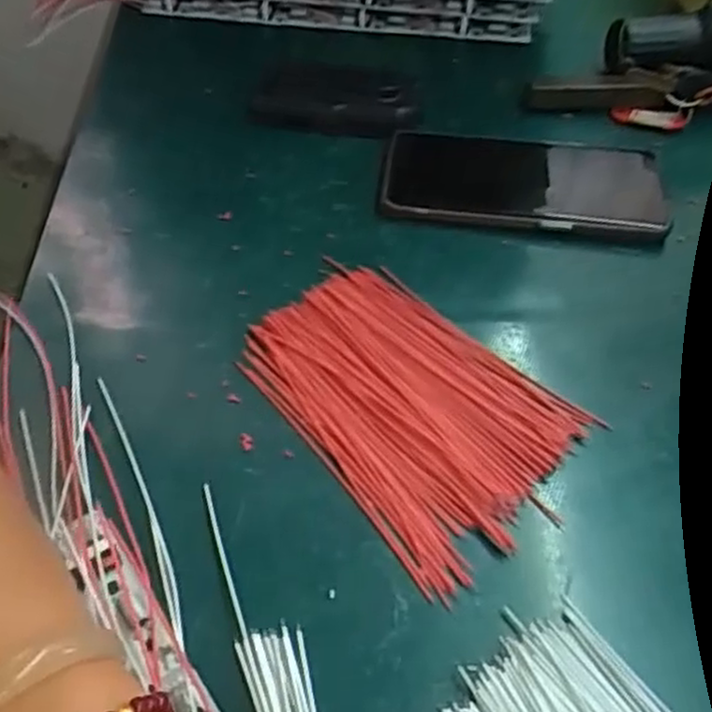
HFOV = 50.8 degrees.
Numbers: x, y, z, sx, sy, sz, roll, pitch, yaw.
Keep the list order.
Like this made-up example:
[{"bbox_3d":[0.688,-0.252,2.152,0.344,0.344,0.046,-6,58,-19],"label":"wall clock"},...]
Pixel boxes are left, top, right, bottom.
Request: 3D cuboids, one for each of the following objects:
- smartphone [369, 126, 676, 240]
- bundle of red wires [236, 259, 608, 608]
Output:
[{"bbox_3d":[0.098,-0.103,0.442,0.162,0.010,0.078,7,51,5],"label":"smartphone"},{"bbox_3d":[0.027,0.018,0.343,0.110,0.007,0.154,-30,57,-23],"label":"bundle of red wires"}]

